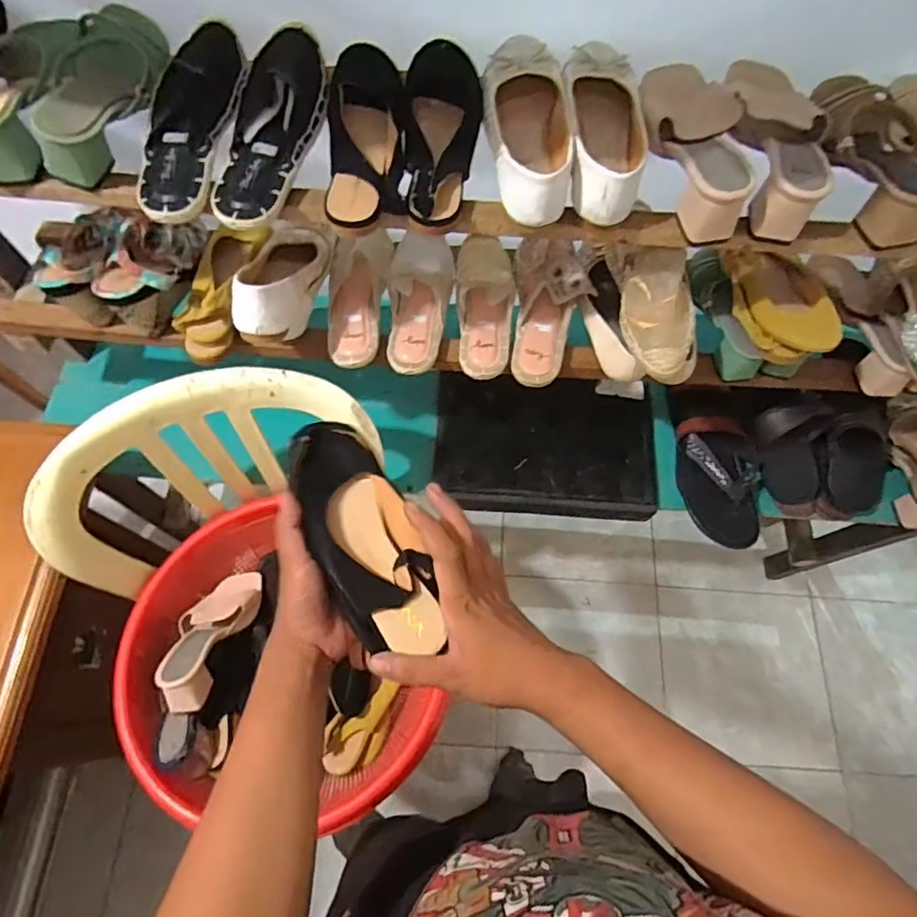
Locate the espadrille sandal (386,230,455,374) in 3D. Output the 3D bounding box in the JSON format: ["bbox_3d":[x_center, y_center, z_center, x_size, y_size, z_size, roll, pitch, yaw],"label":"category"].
[{"bbox_3d":[-0.052,-0.218,0.780,0.087,0.049,0.210,1,66,-1],"label":"espadrille sandal"}]

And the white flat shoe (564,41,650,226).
[{"bbox_3d":[0.152,-0.340,0.591,0.083,0.050,0.229,0,67,-1],"label":"white flat shoe"}]

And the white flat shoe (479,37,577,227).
[{"bbox_3d":[0.072,-0.337,0.596,0.085,0.061,0.233,-3,67,-3],"label":"white flat shoe"}]

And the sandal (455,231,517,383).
[{"bbox_3d":[0.037,-0.221,0.782,0.081,0.049,0.230,-1,67,-2],"label":"sandal"}]

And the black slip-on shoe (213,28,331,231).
[{"bbox_3d":[-0.187,-0.335,0.574,0.083,0.060,0.227,7,67,2],"label":"black slip-on shoe"}]

